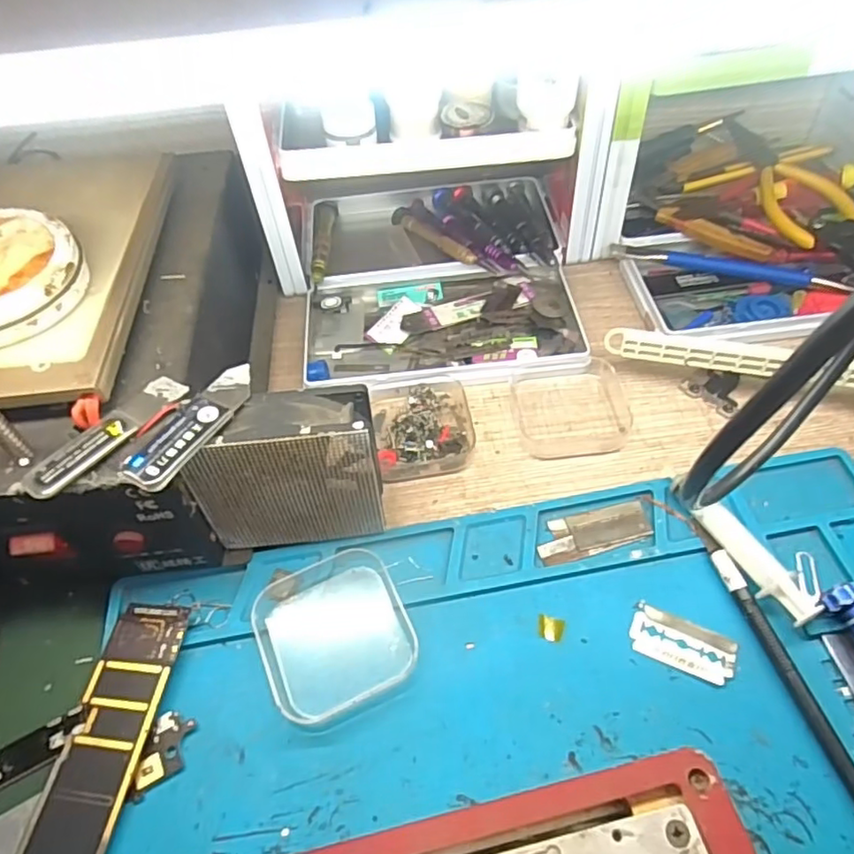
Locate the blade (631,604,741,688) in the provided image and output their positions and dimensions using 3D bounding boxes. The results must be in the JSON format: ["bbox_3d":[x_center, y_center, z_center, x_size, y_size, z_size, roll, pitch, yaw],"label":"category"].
[{"bbox_3d":[0.112,0.094,0.263,0.042,0.004,0.023,21,56,19],"label":"blade"}]

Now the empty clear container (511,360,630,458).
[{"bbox_3d":[0.083,-0.014,0.351,0.063,0.014,0.063,-8,52,-2],"label":"empty clear container"}]

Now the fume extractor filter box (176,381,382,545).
[{"bbox_3d":[-0.062,0.022,0.280,0.081,0.083,0.029,-7,52,-1],"label":"fume extractor filter box"}]

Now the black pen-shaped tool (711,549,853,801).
[{"bbox_3d":[0.151,0.104,0.250,0.008,0.007,0.115,-13,52,-6],"label":"black pen-shaped tool"}]

